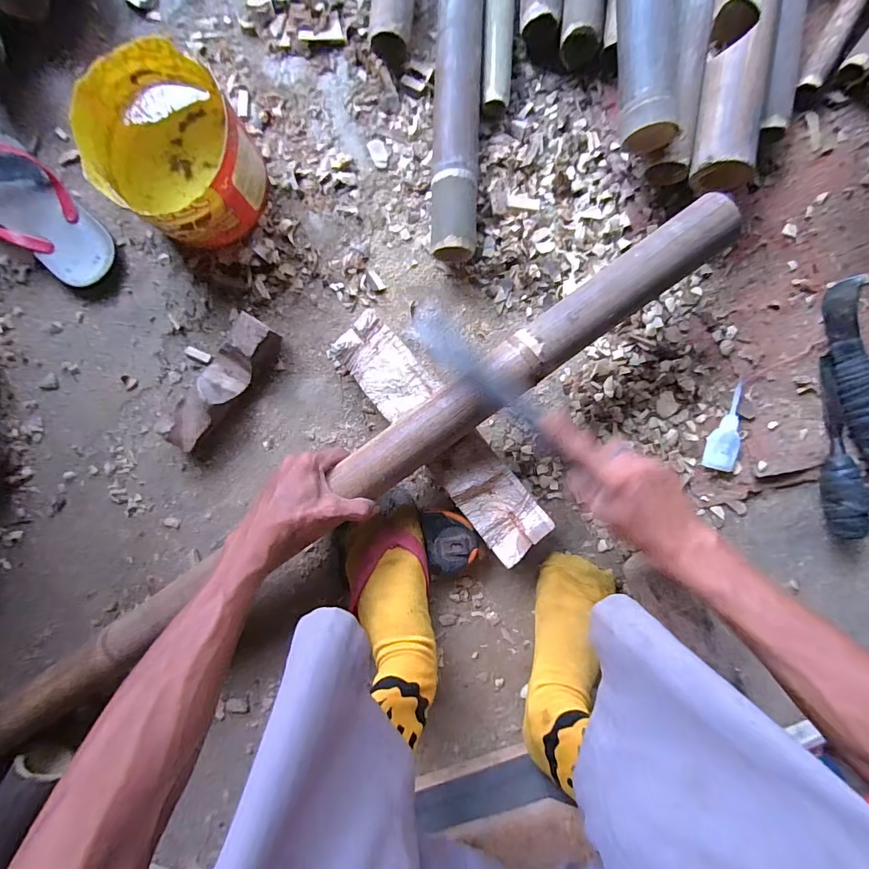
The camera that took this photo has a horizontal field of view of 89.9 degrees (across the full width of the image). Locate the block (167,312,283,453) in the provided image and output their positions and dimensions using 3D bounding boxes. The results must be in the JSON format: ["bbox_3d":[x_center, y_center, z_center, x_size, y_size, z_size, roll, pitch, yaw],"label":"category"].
[{"bbox_3d":[-0.238,-0.057,0.489,0.049,0.044,0.159,42,92,-1],"label":"block"}]

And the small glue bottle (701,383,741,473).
[{"bbox_3d":[0.337,-0.008,0.502,0.032,0.012,0.097,10,92,0],"label":"small glue bottle"}]

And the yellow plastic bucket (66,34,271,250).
[{"bbox_3d":[-0.266,-0.287,0.457,0.141,0.100,0.154,0,92,0],"label":"yellow plastic bucket"}]

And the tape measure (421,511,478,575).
[{"bbox_3d":[0.018,0.118,0.497,0.057,0.031,0.070,-10,92,1],"label":"tape measure"}]

